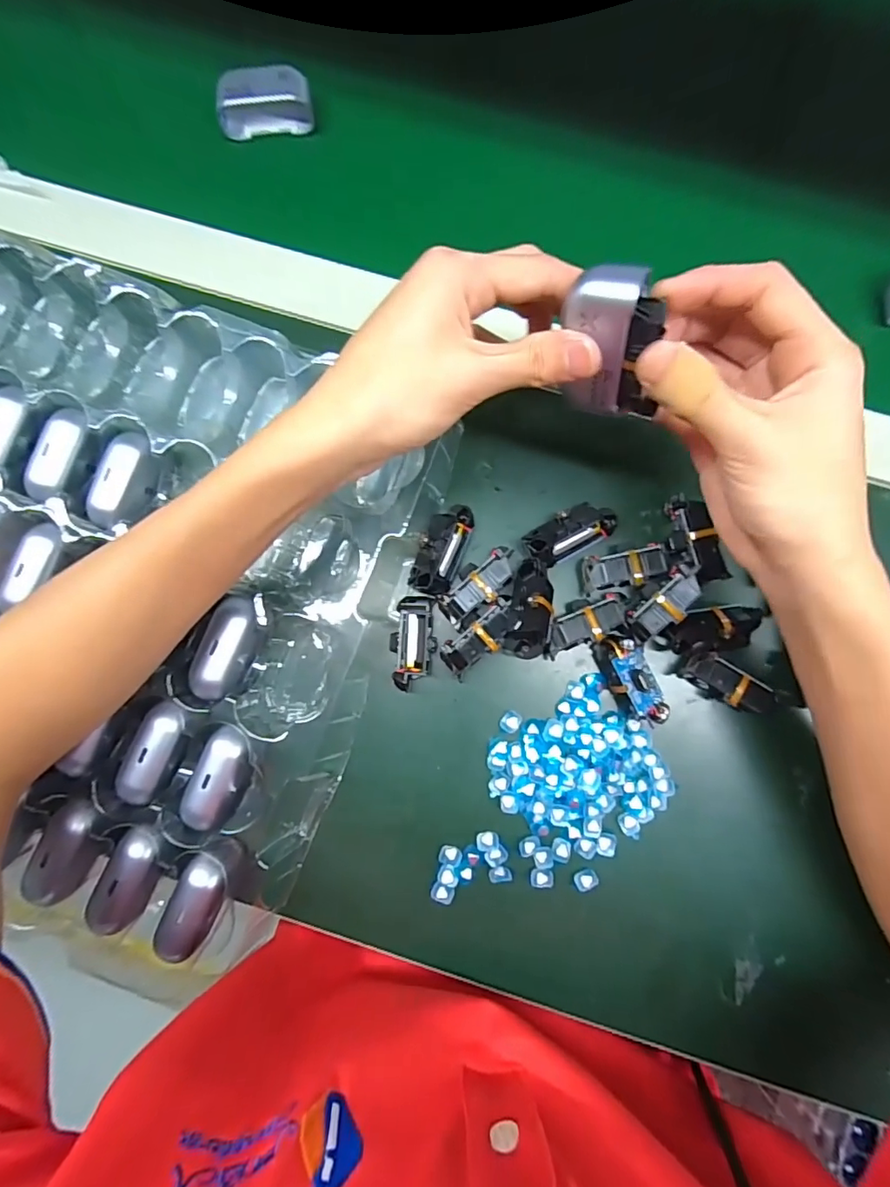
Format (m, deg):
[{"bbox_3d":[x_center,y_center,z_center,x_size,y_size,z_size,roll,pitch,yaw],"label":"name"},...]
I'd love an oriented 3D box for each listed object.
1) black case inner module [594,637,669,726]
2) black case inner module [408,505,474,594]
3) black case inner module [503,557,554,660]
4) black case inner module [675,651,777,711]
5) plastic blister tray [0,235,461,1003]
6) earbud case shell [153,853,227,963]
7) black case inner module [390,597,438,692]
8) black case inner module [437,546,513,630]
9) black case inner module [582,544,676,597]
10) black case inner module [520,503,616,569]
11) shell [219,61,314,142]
[{"bbox_3d":[0.107,0.048,0.298,0.024,0.019,0.053,-30,85,-1],"label":"black case inner module"},{"bbox_3d":[-0.001,-0.026,0.307,0.025,0.024,0.054,20,86,3],"label":"black case inner module"},{"bbox_3d":[0.049,0.007,0.292,0.025,0.018,0.056,8,72,2],"label":"black case inner module"},{"bbox_3d":[0.162,0.053,0.299,0.052,0.023,0.021,32,86,4],"label":"black case inner module"},{"bbox_3d":[-0.253,-0.018,0.305,0.429,0.042,0.347,21,86,3],"label":"plastic blister tray"},{"bbox_3d":[-0.135,0.167,0.280,0.026,0.014,0.054,21,86,3],"label":"earbud case shell"},{"bbox_3d":[-0.018,0.029,0.306,0.024,0.023,0.052,0,85,2],"label":"black case inner module"},{"bbox_3d":[0.019,-0.005,0.308,0.052,0.020,0.025,-39,85,-2],"label":"black case inner module"},{"bbox_3d":[0.106,-0.014,0.307,0.051,0.025,0.021,-13,85,0],"label":"black case inner module"},{"bbox_3d":[0.073,-0.035,0.307,0.054,0.025,0.024,-28,85,-1],"label":"black case inner module"},{"bbox_3d":[-0.117,-0.318,0.340,0.058,0.027,0.024,-2,85,1],"label":"shell"}]

